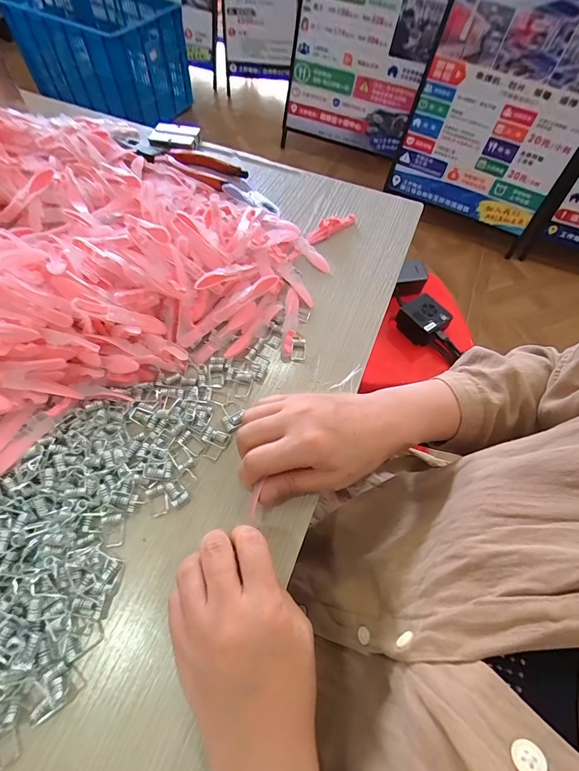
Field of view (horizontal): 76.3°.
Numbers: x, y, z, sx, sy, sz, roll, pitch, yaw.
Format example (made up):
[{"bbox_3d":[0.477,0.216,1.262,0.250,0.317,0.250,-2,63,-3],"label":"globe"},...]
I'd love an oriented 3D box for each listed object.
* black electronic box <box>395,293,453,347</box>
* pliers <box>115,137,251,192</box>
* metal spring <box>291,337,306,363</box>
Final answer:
[{"bbox_3d":[0.260,-0.126,0.718,0.077,0.044,0.082,-32,68,-19],"label":"black electronic box"},{"bbox_3d":[-0.147,-0.303,0.492,0.179,0.012,0.054,28,63,11],"label":"pliers"},{"bbox_3d":[0.009,-0.035,0.358,0.013,0.005,0.026,6,61,0],"label":"metal spring"}]

